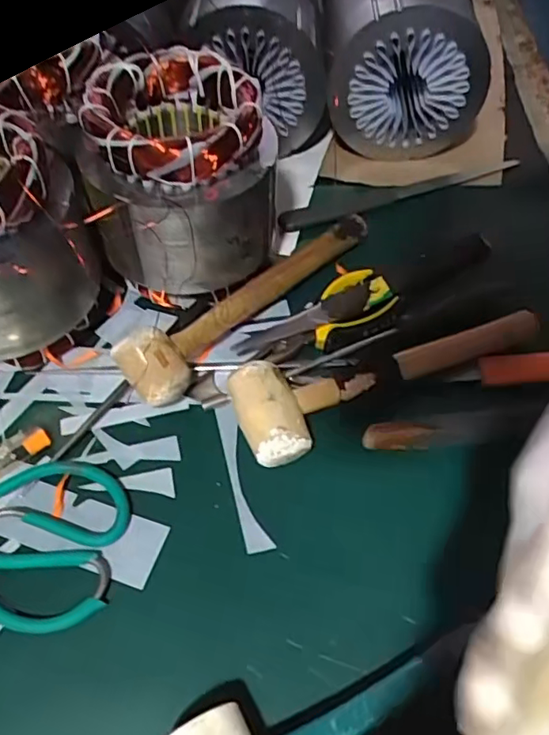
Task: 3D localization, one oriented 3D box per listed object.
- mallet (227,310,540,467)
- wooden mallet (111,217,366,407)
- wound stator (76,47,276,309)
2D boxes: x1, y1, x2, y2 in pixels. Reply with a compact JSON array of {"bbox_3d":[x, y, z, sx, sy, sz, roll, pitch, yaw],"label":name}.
[{"bbox_3d":[0.090,-0.008,0.453,0.254,0.036,0.068,-24,60,-17],"label":"mallet"},{"bbox_3d":[-0.012,-0.060,0.494,0.051,0.056,0.260,40,63,22],"label":"wooden mallet"},{"bbox_3d":[-0.072,-0.140,0.479,0.138,0.165,0.133,-2,56,-4],"label":"wound stator"}]

